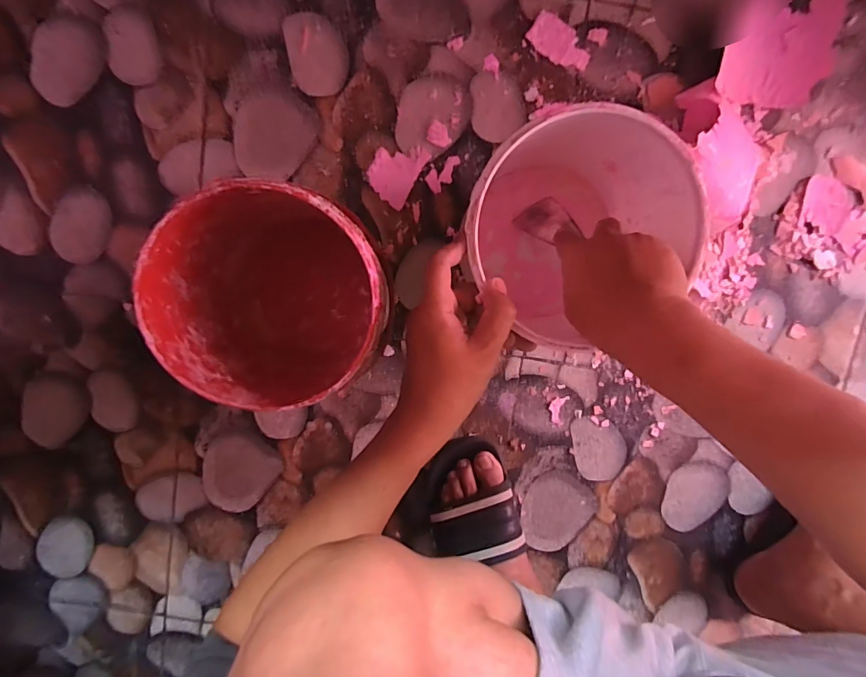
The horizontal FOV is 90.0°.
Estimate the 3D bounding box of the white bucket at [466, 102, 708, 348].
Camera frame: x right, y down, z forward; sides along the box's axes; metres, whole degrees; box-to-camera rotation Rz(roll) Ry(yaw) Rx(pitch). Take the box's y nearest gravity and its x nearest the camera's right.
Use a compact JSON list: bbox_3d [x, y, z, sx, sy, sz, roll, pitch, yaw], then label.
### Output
[{"bbox_3d":[0.110,-0.102,0.414,0.173,0.189,0.155,-39,97,4],"label":"white bucket"}]

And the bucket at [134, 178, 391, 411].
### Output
[{"bbox_3d":[-0.130,-0.040,0.414,0.177,0.194,0.166,0,98,-1],"label":"bucket"}]

